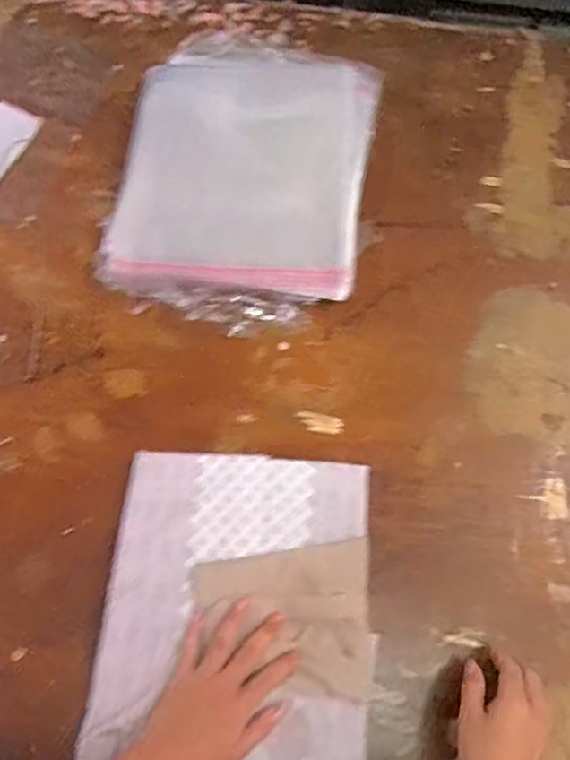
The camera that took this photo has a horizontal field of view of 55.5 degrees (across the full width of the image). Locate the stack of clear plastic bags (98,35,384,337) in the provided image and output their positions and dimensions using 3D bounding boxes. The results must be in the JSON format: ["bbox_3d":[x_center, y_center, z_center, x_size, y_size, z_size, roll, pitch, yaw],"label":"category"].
[{"bbox_3d":[-0.054,-0.301,0.760,0.335,0.063,0.464,9,68,3],"label":"stack of clear plastic bags"}]

